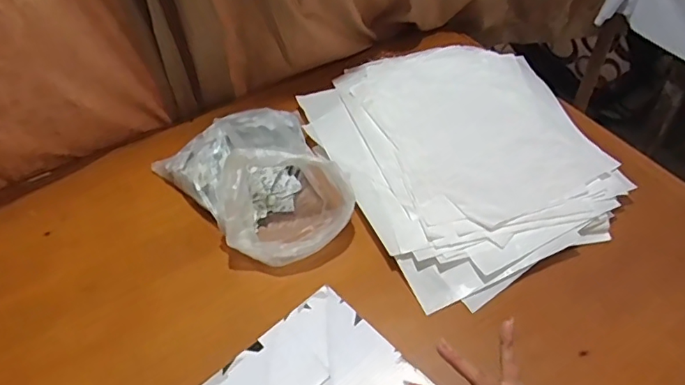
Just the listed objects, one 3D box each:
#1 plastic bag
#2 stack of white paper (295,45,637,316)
[{"bbox_3d":[-0.110,-0.035,0.701,0.200,0.098,0.273,-34,54,-21],"label":"plastic bag"},{"bbox_3d":[0.169,-0.076,0.767,0.365,0.033,0.440,-24,52,-14],"label":"stack of white paper"}]

